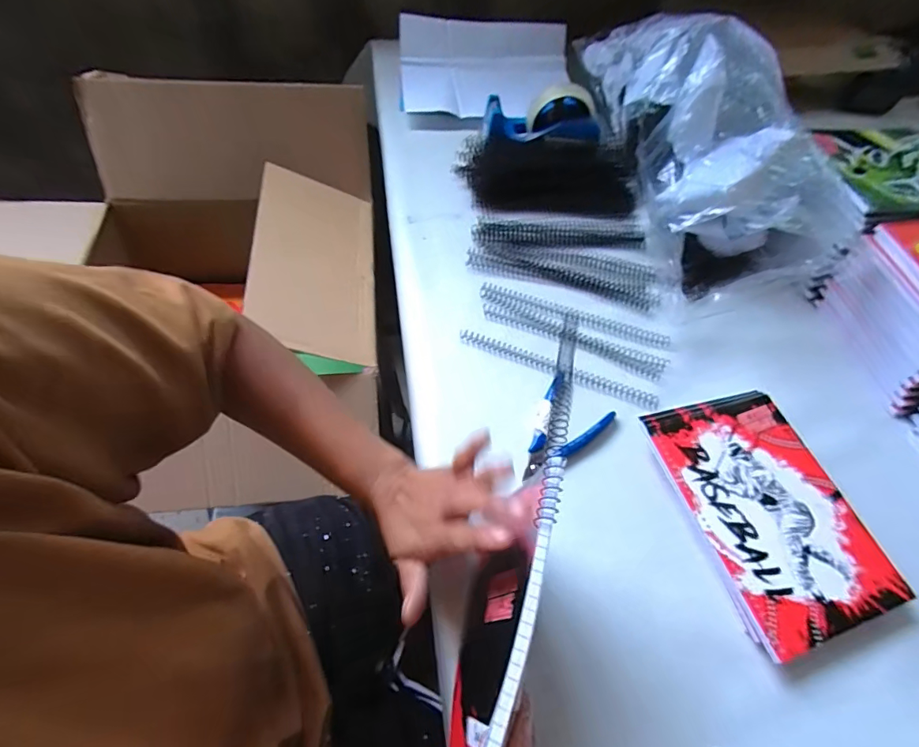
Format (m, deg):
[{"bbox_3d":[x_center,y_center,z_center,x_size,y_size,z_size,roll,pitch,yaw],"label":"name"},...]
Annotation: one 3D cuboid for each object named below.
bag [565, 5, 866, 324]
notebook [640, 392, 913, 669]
[{"bbox_3d":[0.290,-0.327,0.612,0.230,0.173,0.508,-7,59,-9],"label":"bag"},{"bbox_3d":[0.273,0.119,0.423,0.149,0.024,0.211,-12,60,-11],"label":"notebook"}]

